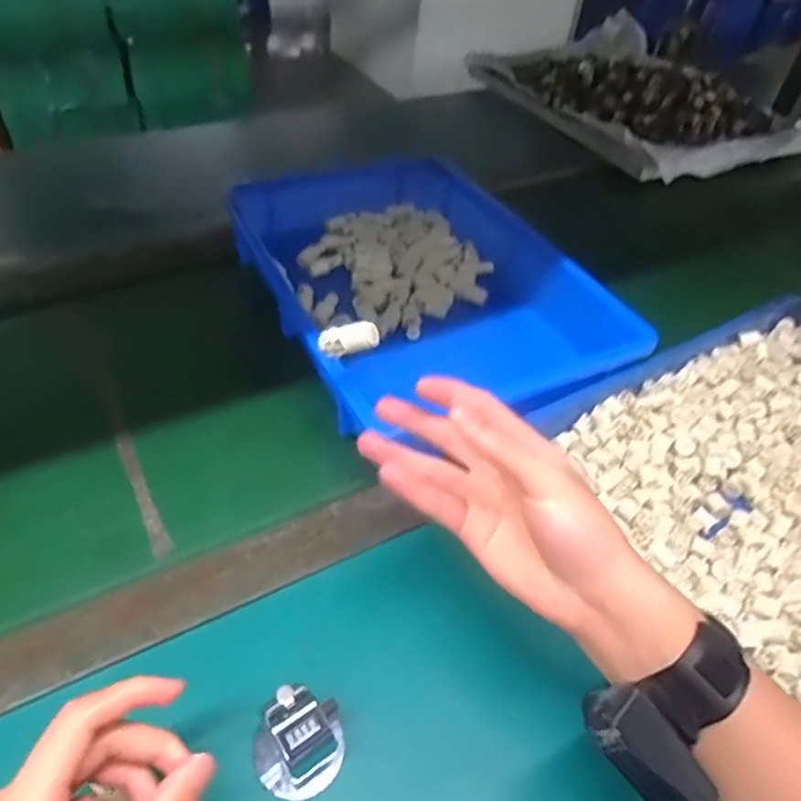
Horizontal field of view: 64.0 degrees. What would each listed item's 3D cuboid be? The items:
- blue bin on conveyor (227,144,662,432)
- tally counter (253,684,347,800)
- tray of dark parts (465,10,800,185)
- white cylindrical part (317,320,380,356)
[{"bbox_3d":[0.012,-0.132,0.682,0.292,0.070,0.430,-20,52,-21],"label":"blue bin on conveyor"},{"bbox_3d":[-0.057,0.194,0.369,0.054,0.052,0.051,-31,57,-29],"label":"tally counter"},{"bbox_3d":[0.406,-0.561,1.152,0.376,0.079,0.558,-20,51,-24],"label":"tray of dark parts"},{"bbox_3d":[-0.038,-0.044,0.462,0.044,0.015,0.015,-10,47,9],"label":"white cylindrical part"}]

